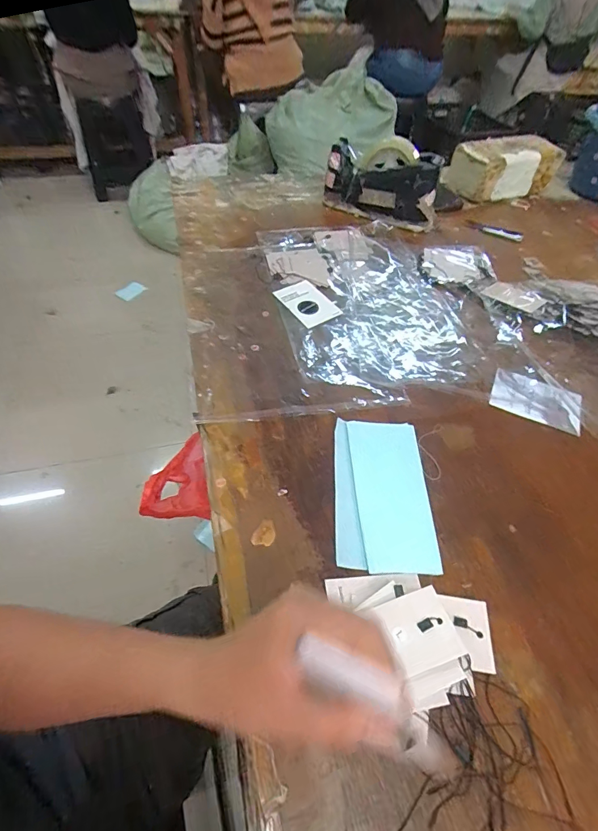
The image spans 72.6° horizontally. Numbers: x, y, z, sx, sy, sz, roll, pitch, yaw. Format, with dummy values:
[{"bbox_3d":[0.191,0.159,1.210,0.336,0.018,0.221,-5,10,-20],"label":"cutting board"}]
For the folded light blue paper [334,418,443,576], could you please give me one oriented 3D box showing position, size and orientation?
[{"bbox_3d":[0.081,0.073,0.400,0.092,0.009,0.159,3,51,-1],"label":"folded light blue paper"}]

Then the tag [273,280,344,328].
[{"bbox_3d":[0.012,-0.161,0.582,0.059,0.004,0.091,-29,58,-24],"label":"tag"}]

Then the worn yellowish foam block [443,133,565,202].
[{"bbox_3d":[0.405,-0.493,0.818,0.204,0.091,0.100,-16,54,-16],"label":"worn yellowish foam block"}]

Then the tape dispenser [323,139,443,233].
[{"bbox_3d":[0.148,-0.413,0.719,0.198,0.101,0.075,22,53,14],"label":"tape dispenser"}]

